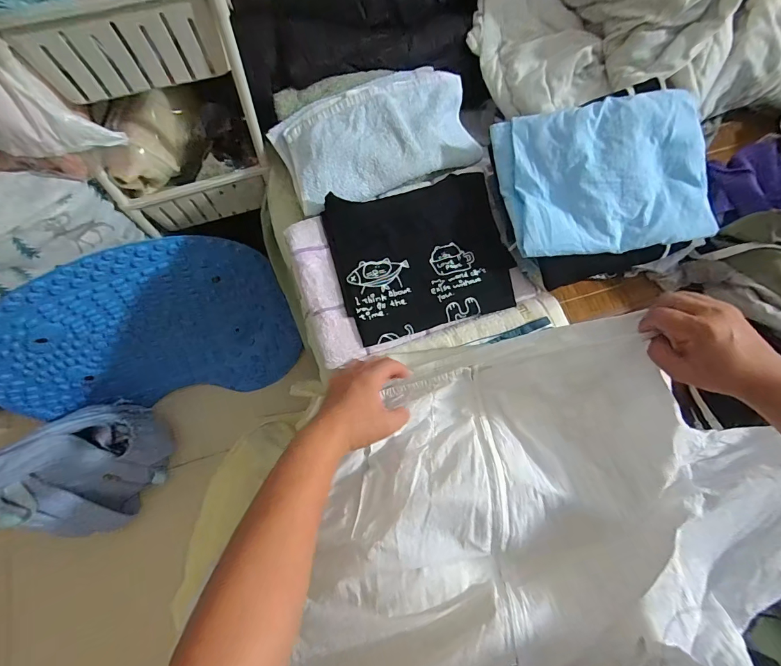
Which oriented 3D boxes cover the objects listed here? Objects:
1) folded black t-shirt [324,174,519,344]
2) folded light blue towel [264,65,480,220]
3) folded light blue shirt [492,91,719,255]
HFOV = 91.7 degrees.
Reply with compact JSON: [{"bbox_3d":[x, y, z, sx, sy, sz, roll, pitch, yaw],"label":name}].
[{"bbox_3d":[0.047,-0.118,0.567,0.254,0.025,0.221,-16,72,-5],"label":"folded black t-shirt"},{"bbox_3d":[-0.015,-0.315,0.604,0.312,0.050,0.177,-24,73,-7],"label":"folded light blue towel"},{"bbox_3d":[0.288,-0.215,0.510,0.257,0.073,0.195,-4,72,0],"label":"folded light blue shirt"}]

